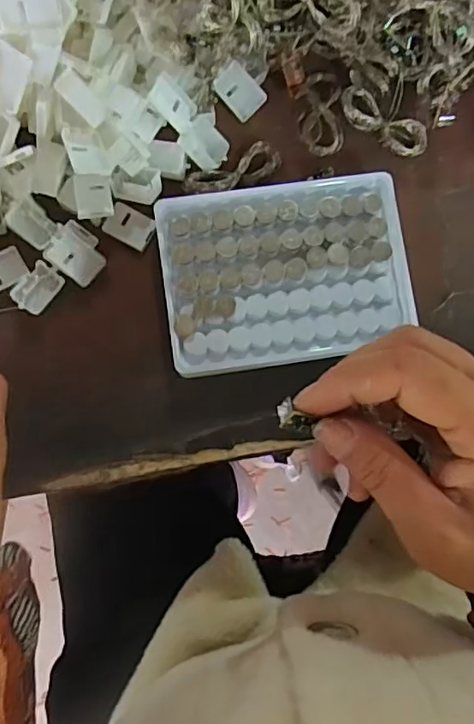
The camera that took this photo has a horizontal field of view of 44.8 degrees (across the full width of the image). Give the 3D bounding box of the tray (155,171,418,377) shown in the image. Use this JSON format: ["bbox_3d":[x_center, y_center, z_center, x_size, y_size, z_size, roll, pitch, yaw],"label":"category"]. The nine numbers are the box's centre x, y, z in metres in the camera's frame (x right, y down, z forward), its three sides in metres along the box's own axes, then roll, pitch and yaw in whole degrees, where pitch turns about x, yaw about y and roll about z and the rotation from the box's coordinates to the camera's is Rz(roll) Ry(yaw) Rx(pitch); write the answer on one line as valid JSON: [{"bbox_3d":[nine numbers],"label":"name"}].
[{"bbox_3d":[0.026,-0.049,0.315,0.128,0.023,0.098,-7,85,-2],"label":"tray"}]

